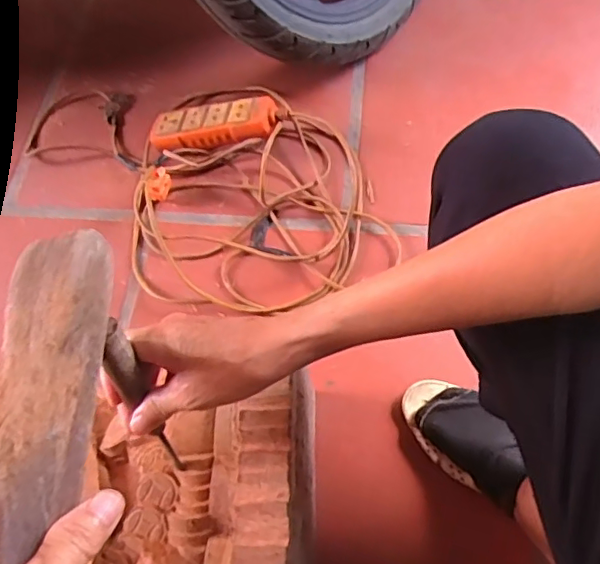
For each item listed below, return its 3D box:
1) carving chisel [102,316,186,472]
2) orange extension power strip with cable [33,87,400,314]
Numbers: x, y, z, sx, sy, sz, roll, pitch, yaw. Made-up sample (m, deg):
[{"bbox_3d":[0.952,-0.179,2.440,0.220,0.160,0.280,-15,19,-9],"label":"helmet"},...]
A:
[{"bbox_3d":[-0.107,0.089,0.396,0.023,0.170,0.017,-7,45,0],"label":"carving chisel"},{"bbox_3d":[-0.133,-0.173,0.796,0.349,0.087,0.504,-41,69,-15],"label":"orange extension power strip with cable"}]

